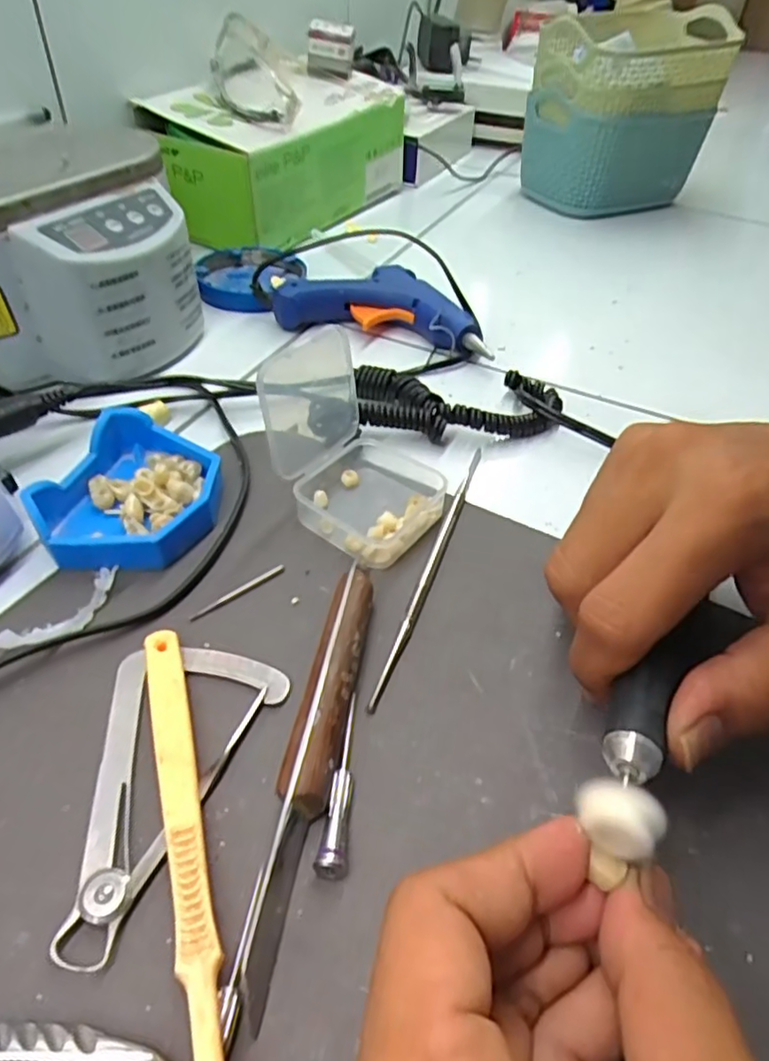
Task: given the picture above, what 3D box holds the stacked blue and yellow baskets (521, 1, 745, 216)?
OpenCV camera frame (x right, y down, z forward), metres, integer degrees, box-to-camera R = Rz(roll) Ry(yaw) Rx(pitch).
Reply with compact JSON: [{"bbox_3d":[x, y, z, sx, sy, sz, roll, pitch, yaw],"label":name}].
[{"bbox_3d":[0.229,-0.384,0.589,0.181,0.134,0.114,-22,50,-24],"label":"stacked blue and yellow baskets"}]

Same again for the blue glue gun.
[{"bbox_3d":[-0.003,-0.152,0.419,0.155,0.023,0.073,15,46,10],"label":"blue glue gun"}]

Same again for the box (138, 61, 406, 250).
[{"bbox_3d":[-0.080,-0.320,0.528,0.113,0.089,0.222,27,49,20],"label":"box"}]

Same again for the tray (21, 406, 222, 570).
[{"bbox_3d":[-0.106,-0.017,0.274,0.064,0.024,0.077,12,46,6],"label":"tray"}]

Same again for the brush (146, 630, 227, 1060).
[{"bbox_3d":[-0.050,0.099,0.166,0.012,0.019,0.182,-11,47,-16],"label":"brush"}]

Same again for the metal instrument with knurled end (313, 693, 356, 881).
[{"bbox_3d":[-0.012,0.078,0.200,0.009,0.008,0.059,8,45,3],"label":"metal instrument with knurled end"}]

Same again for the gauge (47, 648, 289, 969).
[{"bbox_3d":[-0.079,0.074,0.200,0.056,0.005,0.098,21,47,15],"label":"gauge"}]

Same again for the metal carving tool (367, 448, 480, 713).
[{"bbox_3d":[0.022,0.010,0.271,0.005,0.007,0.155,17,46,11],"label":"metal carving tool"}]

